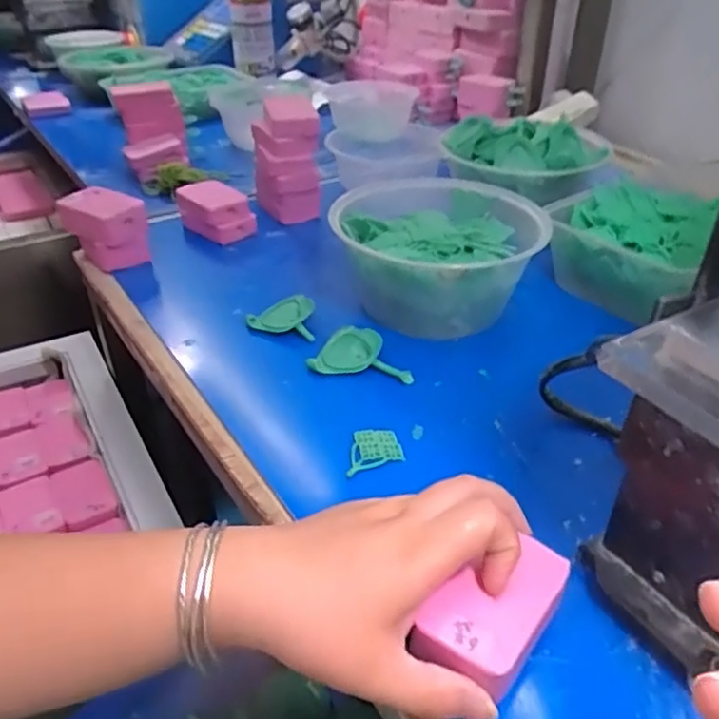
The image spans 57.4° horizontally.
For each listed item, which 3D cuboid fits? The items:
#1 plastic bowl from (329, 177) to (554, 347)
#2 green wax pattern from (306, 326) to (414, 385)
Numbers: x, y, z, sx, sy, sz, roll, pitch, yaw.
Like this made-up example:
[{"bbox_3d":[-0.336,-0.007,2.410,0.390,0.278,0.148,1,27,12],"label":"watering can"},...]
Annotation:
[{"bbox_3d":[0.063,-0.084,0.537,0.154,0.074,0.161,0,35,0],"label":"plastic bowl"},{"bbox_3d":[0.003,-0.006,0.475,0.072,0.006,0.043,6,54,12],"label":"green wax pattern"}]

